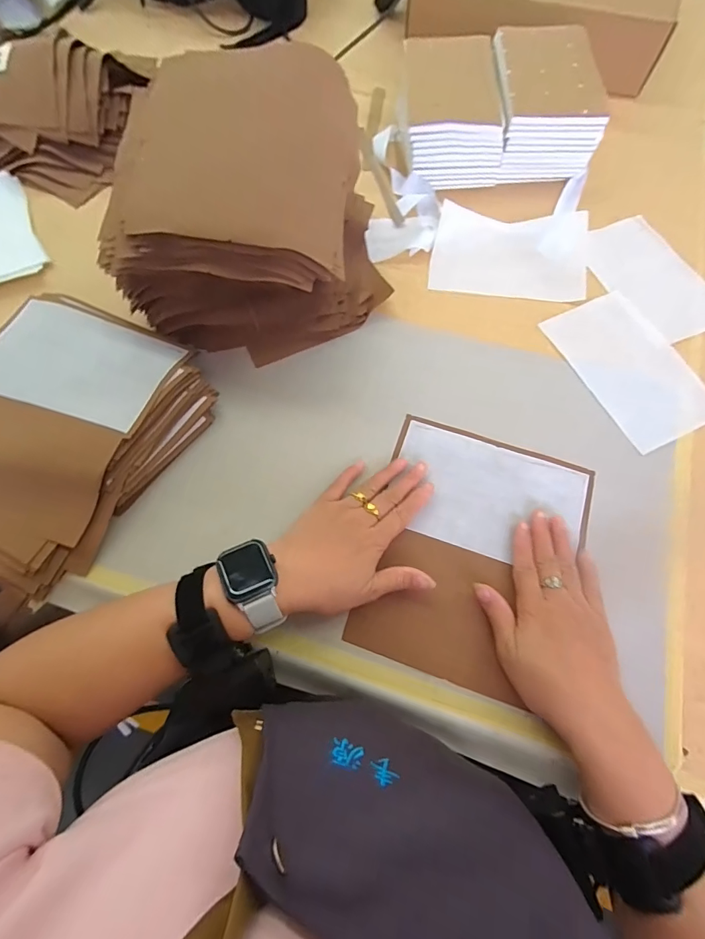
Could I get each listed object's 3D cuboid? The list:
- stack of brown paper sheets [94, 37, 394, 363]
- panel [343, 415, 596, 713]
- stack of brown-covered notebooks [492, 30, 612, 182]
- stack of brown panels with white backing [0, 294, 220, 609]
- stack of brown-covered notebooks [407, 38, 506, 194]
[{"bbox_3d":[-0.094,-0.274,0.442,0.249,0.122,0.263,5,70,2],"label":"stack of brown paper sheets"},{"bbox_3d":[0.113,0.070,0.382,0.177,0.008,0.225,18,66,8],"label":"panel"},{"bbox_3d":[0.237,-0.474,0.543,0.117,0.075,0.175,-1,70,-1],"label":"stack of brown-covered notebooks"},{"bbox_3d":[-0.281,-0.043,0.401,0.215,0.052,0.264,29,72,10],"label":"stack of brown panels with white backing"},{"bbox_3d":[0.124,-0.452,0.547,0.122,0.073,0.165,-1,70,0],"label":"stack of brown-covered notebooks"}]

